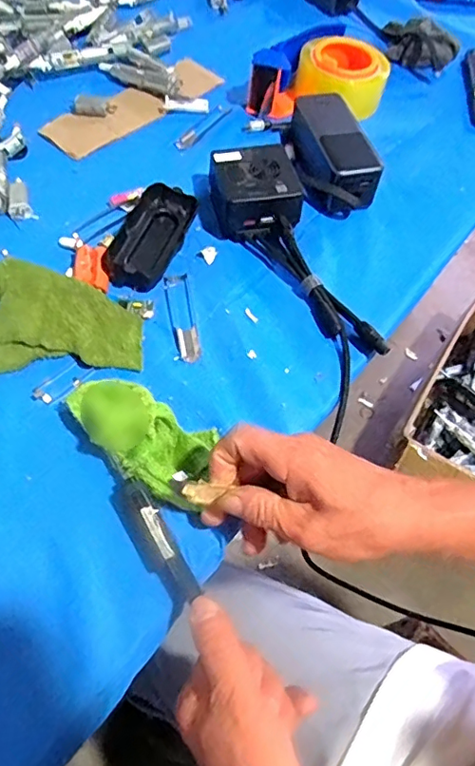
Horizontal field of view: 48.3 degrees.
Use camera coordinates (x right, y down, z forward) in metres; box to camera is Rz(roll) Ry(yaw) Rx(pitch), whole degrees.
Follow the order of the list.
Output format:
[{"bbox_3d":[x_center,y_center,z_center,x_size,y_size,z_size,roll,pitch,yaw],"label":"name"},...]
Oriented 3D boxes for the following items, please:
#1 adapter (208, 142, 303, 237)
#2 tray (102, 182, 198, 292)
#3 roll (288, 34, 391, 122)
[{"bbox_3d":[0.016,-0.184,0.510,0.080,0.049,0.079,-8,61,-9],"label":"adapter"},{"bbox_3d":[-0.079,-0.135,0.487,0.052,0.028,0.113,22,60,8],"label":"tray"},{"bbox_3d":[0.121,-0.357,0.620,0.101,0.046,0.099,2,60,-3],"label":"roll"}]

